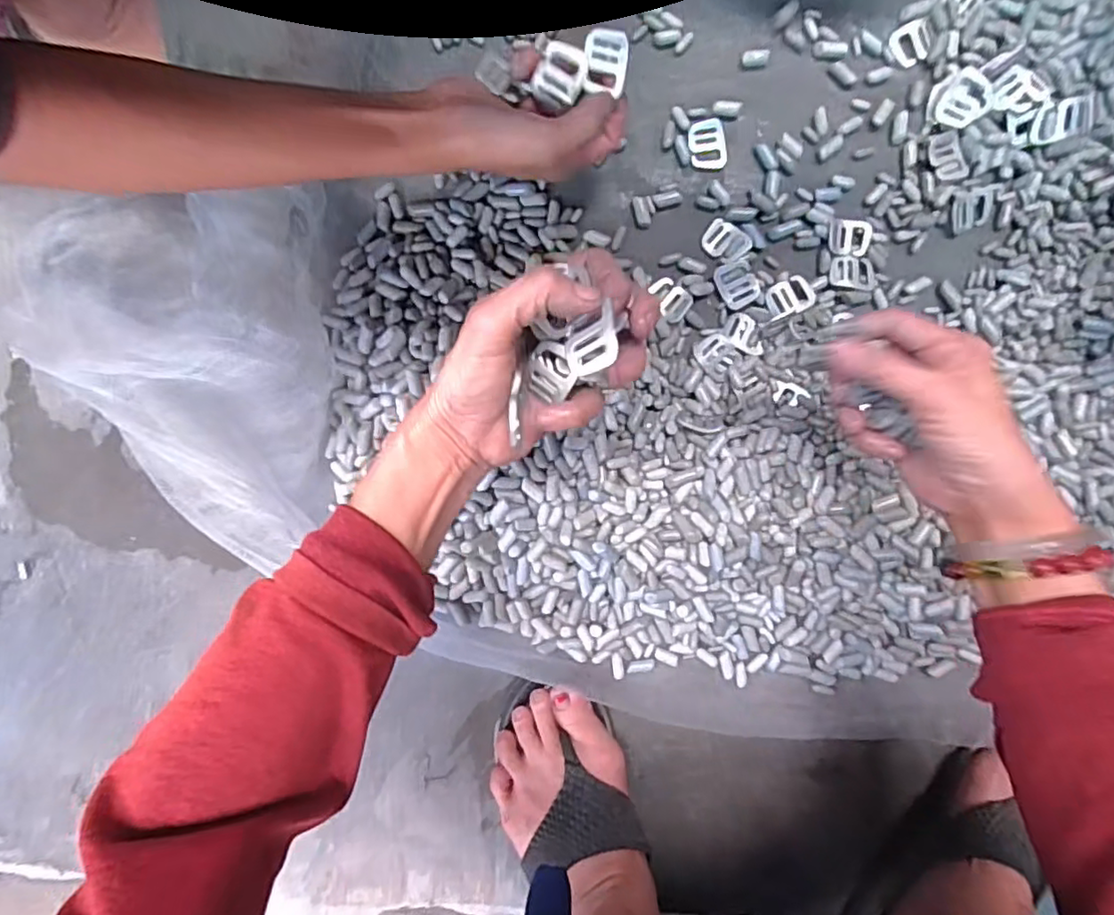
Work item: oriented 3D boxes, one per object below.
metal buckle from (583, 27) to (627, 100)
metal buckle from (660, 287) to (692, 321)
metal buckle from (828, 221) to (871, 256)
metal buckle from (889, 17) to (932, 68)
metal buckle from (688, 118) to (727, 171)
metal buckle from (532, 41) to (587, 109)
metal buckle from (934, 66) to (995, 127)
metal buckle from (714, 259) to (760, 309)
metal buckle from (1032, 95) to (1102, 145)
[{"bbox_3d":[0.028,-0.231,0.346,0.024,0.004,0.031,4,114,-1],"label":"metal buckle"},{"bbox_3d":[0.088,-0.114,0.439,0.019,0.005,0.025,36,93,0],"label":"metal buckle"},{"bbox_3d":[0.214,-0.160,0.433,0.031,0.005,0.025,0,92,2],"label":"metal buckle"},{"bbox_3d":[0.253,-0.295,0.423,0.026,0.005,0.027,-19,91,3],"label":"metal buckle"},{"bbox_3d":[0.109,-0.228,0.432,0.028,0.004,0.035,-2,92,2],"label":"metal buckle"},{"bbox_3d":[0.001,-0.226,0.349,0.028,0.006,0.030,21,106,-1],"label":"metal buckle"},{"bbox_3d":[0.283,-0.248,0.413,0.032,0.006,0.033,46,113,-2],"label":"metal buckle"},{"bbox_3d":[0.133,-0.128,0.439,0.026,0.006,0.034,-24,95,24],"label":"metal buckle"},{"bbox_3d":[0.349,-0.232,0.407,0.037,0.004,0.023,-9,106,26],"label":"metal buckle"}]

